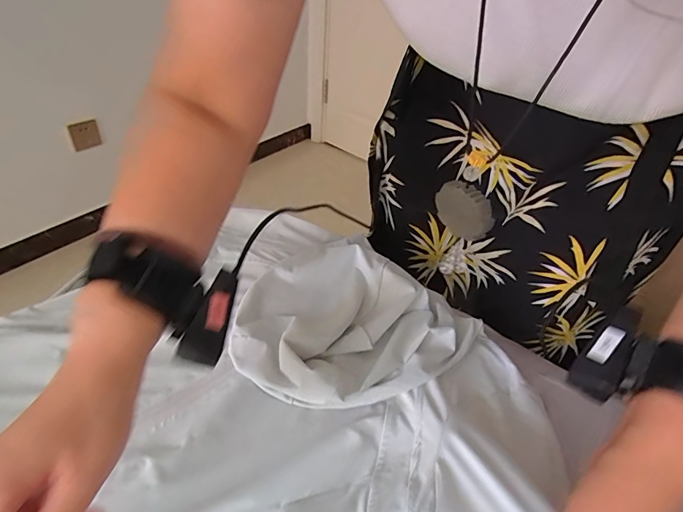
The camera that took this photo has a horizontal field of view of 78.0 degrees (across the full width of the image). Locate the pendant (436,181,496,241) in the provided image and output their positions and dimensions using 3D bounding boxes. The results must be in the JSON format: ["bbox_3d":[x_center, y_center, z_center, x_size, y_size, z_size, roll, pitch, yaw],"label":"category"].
[{"bbox_3d":[0.070,-0.025,0.244,0.006,0.030,0.043,-20,42,-27],"label":"pendant"}]

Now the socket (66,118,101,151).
[{"bbox_3d":[-0.823,-0.386,1.349,0.016,0.092,0.109,18,39,19],"label":"socket"}]

